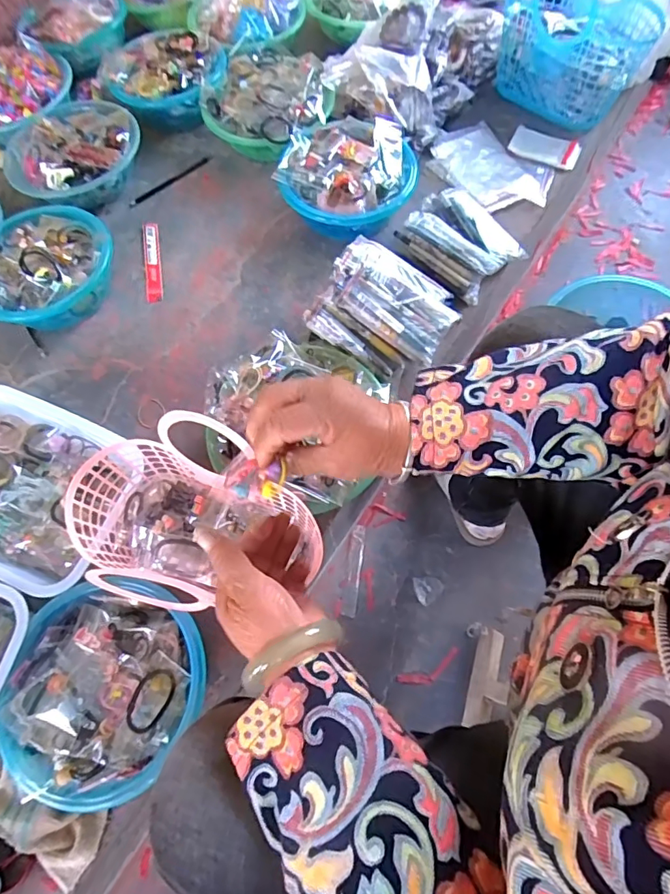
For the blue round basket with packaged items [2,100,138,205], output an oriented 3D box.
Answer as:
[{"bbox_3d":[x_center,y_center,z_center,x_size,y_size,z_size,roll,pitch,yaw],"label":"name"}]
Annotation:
[{"bbox_3d":[-0.471,-0.529,0.892,0.229,0.074,0.216,0,67,1],"label":"blue round basket with packaged items"}]

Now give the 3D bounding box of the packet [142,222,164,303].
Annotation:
[{"bbox_3d":[-0.315,-0.320,0.844,0.029,0.008,0.181,-11,68,-4],"label":"packet"}]

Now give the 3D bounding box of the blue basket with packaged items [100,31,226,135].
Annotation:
[{"bbox_3d":[-0.333,-0.705,0.951,0.231,0.099,0.189,16,69,8],"label":"blue basket with packaged items"}]

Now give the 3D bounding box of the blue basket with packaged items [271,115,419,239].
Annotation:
[{"bbox_3d":[0.019,-0.446,0.835,0.222,0.089,0.218,14,68,7],"label":"blue basket with packaged items"}]

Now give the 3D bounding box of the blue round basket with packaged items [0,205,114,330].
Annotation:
[{"bbox_3d":[-0.460,-0.283,0.785,0.188,0.094,0.218,4,68,3],"label":"blue round basket with packaged items"}]

